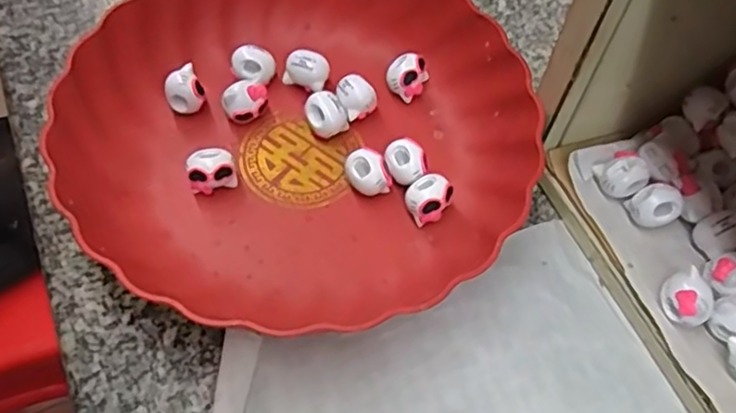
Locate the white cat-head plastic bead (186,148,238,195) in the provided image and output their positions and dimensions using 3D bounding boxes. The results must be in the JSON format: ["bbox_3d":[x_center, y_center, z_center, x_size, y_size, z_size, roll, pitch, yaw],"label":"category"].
[{"bbox_3d":[-0.084,-0.018,0.349,0.024,0.024,0.016,-17,61,-13],"label":"white cat-head plastic bead"}]

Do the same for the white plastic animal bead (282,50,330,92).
[{"bbox_3d":[-0.036,-0.080,0.389,0.025,0.024,0.017,23,60,11],"label":"white plastic animal bead"}]

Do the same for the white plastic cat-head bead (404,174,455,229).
[{"bbox_3d":[0.031,-0.004,0.346,0.024,0.020,0.020,-29,64,-19],"label":"white plastic cat-head bead"}]

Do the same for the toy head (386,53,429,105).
[{"bbox_3d":[0.023,-0.078,0.390,0.022,0.019,0.022,1,58,-2],"label":"toy head"}]

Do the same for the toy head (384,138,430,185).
[{"bbox_3d":[0.020,-0.023,0.355,0.019,0.019,0.025,-36,66,-22],"label":"toy head"}]

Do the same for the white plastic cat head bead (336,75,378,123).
[{"bbox_3d":[-0.007,-0.062,0.380,0.021,0.022,0.020,-22,62,-16],"label":"white plastic cat head bead"}]

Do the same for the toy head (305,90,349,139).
[{"bbox_3d":[-0.025,-0.052,0.372,0.022,0.022,0.019,-23,62,-16],"label":"toy head"}]

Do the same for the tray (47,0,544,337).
[{"bbox_3d":[-0.038,-0.045,0.355,0.244,0.049,0.234,-5,58,-6],"label":"tray"}]

